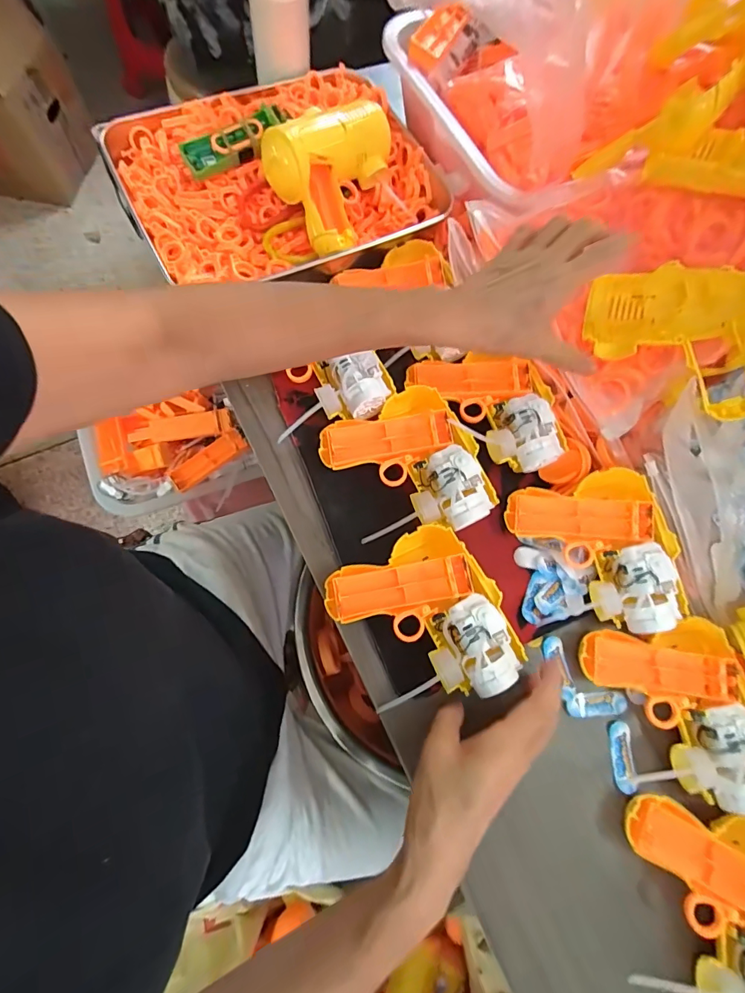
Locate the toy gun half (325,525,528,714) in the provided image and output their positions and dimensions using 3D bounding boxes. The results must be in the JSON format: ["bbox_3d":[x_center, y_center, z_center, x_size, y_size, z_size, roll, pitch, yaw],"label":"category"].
[{"bbox_3d":[0.041,0.099,0.343,0.122,0.032,0.130,-25,76,-12],"label":"toy gun half"}]

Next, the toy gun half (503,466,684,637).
[{"bbox_3d":[0.197,0.048,0.375,0.110,0.034,0.140,-18,75,-10],"label":"toy gun half"}]

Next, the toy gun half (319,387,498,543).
[{"bbox_3d":[0.031,-0.025,0.381,0.120,0.028,0.132,-24,76,-11],"label":"toy gun half"}]

